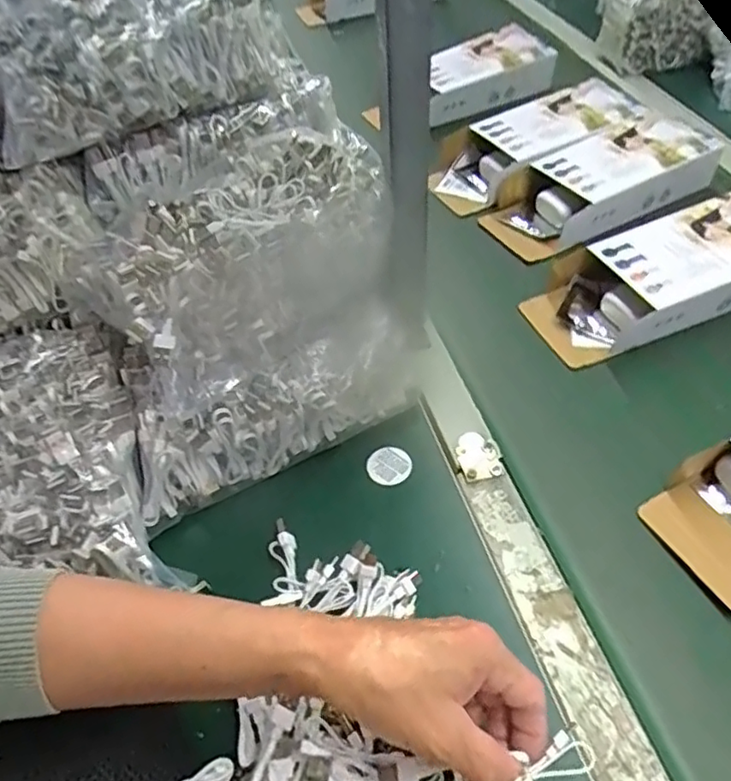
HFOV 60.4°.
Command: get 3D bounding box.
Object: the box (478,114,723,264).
[{"bbox_3d":[0.248,-0.221,0.687,0.268,0.056,0.118,-26,52,-10],"label":"box"}]

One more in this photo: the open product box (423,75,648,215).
[{"bbox_3d":[0.199,-0.292,0.751,0.251,0.063,0.112,-23,51,-8],"label":"open product box"}]

